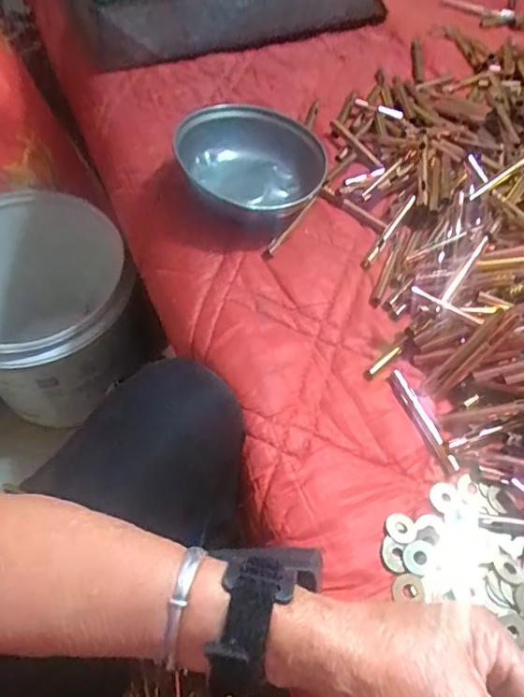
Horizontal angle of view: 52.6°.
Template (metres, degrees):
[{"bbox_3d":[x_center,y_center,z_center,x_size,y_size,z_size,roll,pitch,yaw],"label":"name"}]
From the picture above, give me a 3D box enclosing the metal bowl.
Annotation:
[{"bbox_3d":[-0.006,-0.164,0.493,0.129,0.067,0.129,2,58,-3],"label":"metal bowl"}]

